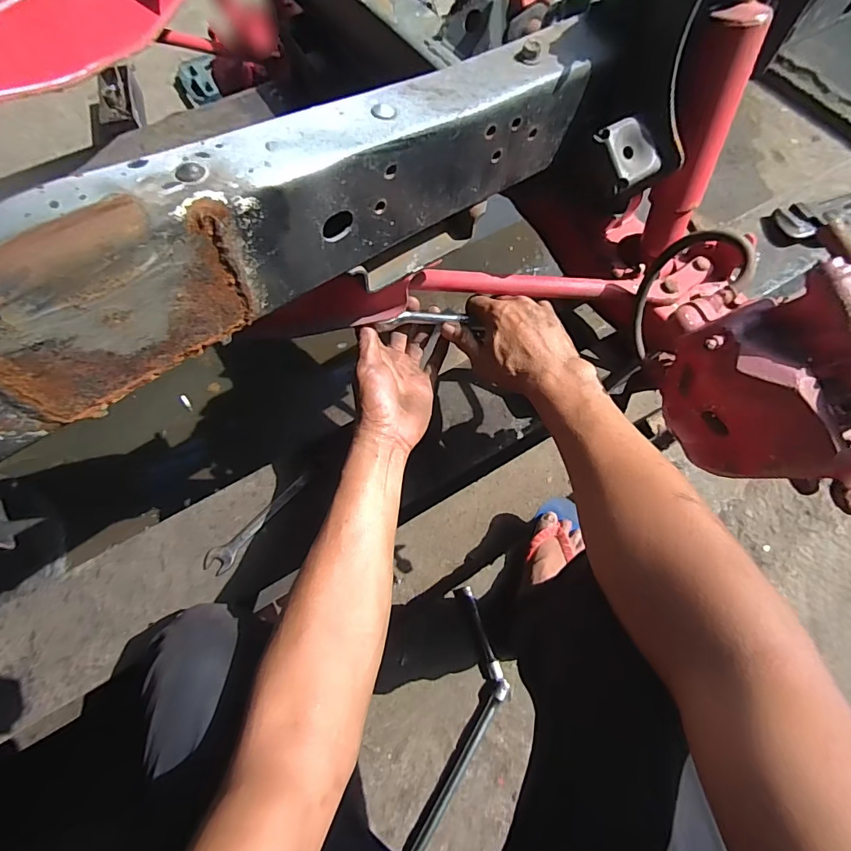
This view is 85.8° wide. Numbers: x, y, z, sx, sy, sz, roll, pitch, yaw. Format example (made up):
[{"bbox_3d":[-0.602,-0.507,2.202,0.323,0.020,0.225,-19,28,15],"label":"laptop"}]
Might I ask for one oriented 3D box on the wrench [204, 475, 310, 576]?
[{"bbox_3d":[-0.198,0.112,0.541,0.026,0.008,0.145,38,73,12],"label":"wrench"}]

